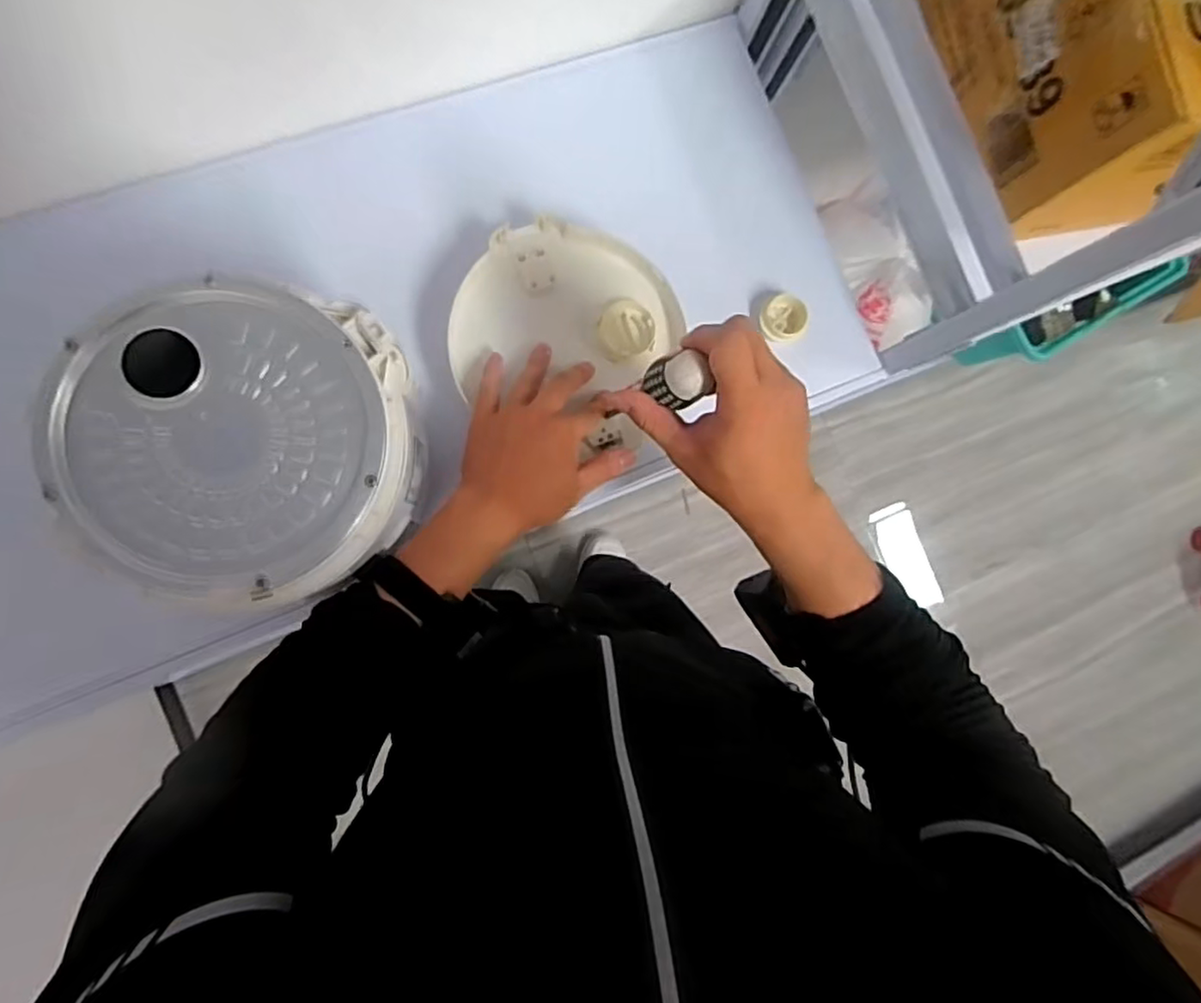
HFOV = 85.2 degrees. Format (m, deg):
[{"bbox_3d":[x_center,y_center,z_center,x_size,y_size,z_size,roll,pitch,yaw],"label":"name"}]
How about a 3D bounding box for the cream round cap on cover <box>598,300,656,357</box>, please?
[{"bbox_3d":[0.024,-0.158,0.590,0.052,0.012,0.049,1,85,-9],"label":"cream round cap on cover"}]

